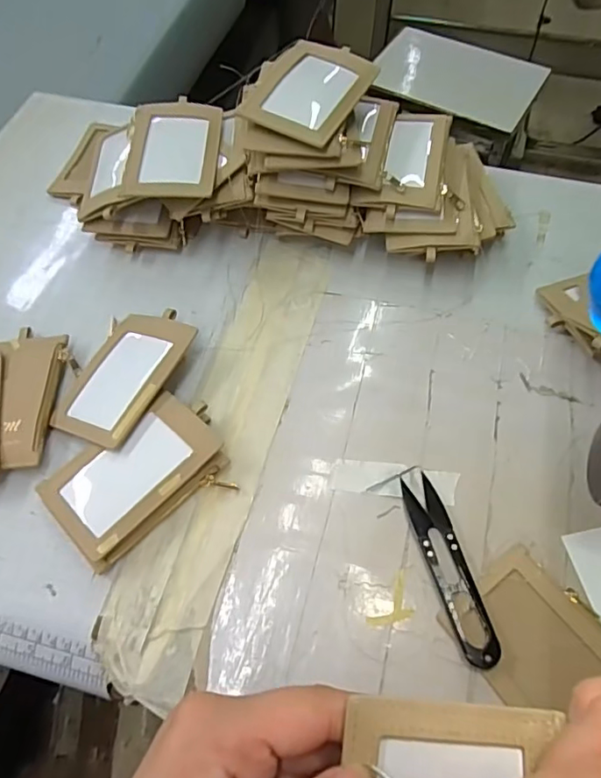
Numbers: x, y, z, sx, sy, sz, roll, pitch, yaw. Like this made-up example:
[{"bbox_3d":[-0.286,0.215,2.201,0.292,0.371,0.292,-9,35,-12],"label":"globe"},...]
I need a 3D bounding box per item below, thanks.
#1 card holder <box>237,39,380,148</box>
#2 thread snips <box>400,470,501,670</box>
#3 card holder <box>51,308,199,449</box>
[{"bbox_3d":[0.007,-0.232,0.417,0.075,0.007,0.099,28,69,10],"label":"card holder"},{"bbox_3d":[0.095,0.112,0.344,0.025,0.011,0.119,-14,62,-6],"label":"thread snips"},{"bbox_3d":[-0.131,-0.012,0.403,0.073,0.009,0.113,13,62,26],"label":"card holder"}]

